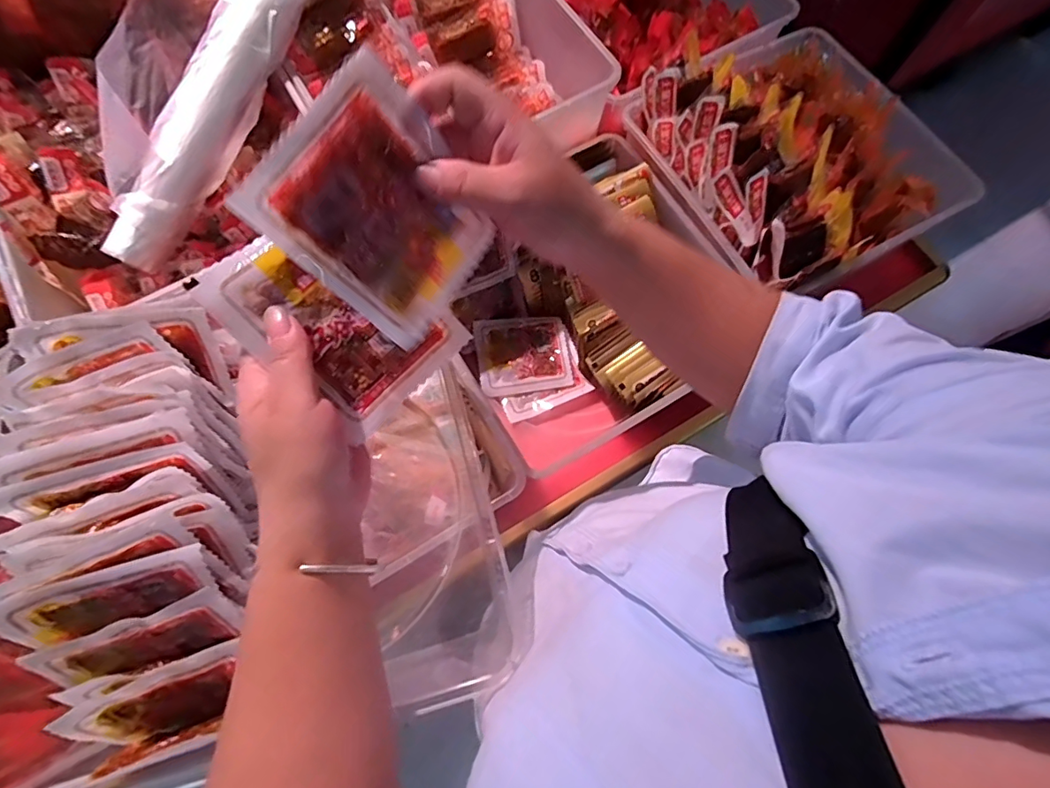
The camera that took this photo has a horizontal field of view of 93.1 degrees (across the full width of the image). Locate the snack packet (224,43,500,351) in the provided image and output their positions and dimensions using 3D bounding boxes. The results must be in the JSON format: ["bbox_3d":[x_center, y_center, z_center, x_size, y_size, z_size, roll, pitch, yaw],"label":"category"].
[{"bbox_3d":[-0.069,-0.088,0.251,0.091,0.110,0.006,-53,43,-6],"label":"snack packet"}]

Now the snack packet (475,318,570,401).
[{"bbox_3d":[-0.002,-0.049,0.611,0.109,0.022,0.094,-9,74,-4],"label":"snack packet"}]

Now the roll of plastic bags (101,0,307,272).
[{"bbox_3d":[-0.300,-0.284,0.485,0.047,0.067,0.353,25,88,6],"label":"roll of plastic bags"}]

